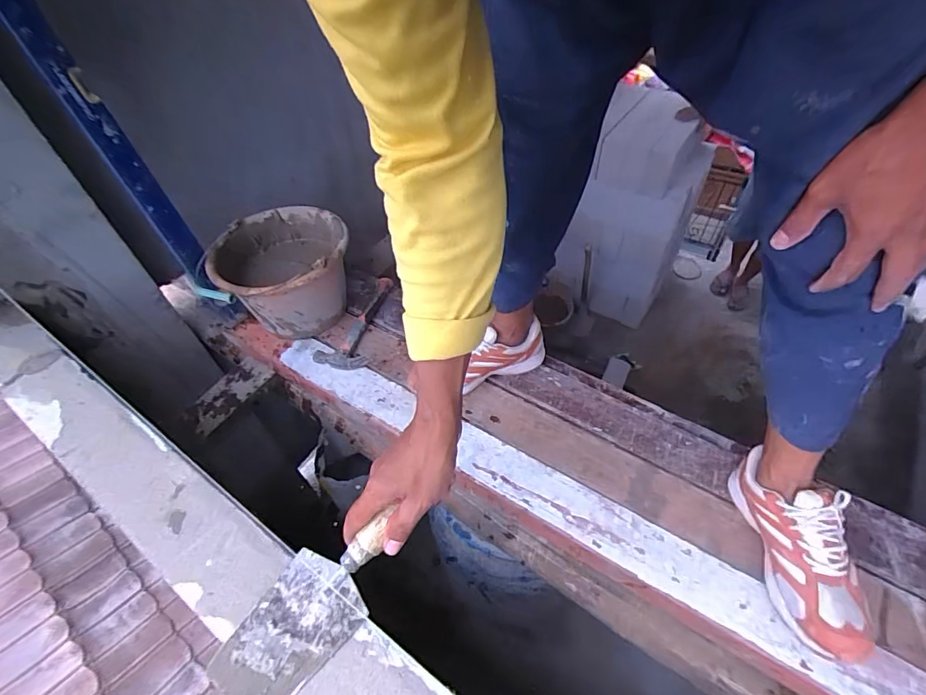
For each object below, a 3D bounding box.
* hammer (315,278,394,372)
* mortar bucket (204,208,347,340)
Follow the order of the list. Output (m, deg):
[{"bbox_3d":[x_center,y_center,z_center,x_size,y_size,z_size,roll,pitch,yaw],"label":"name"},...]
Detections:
[{"bbox_3d":[-0.225,-0.068,1.017,0.106,0.026,0.289,10,51,11],"label":"hammer"},{"bbox_3d":[-0.377,-0.155,0.987,0.265,0.186,0.265,-1,50,2],"label":"mortar bucket"}]

